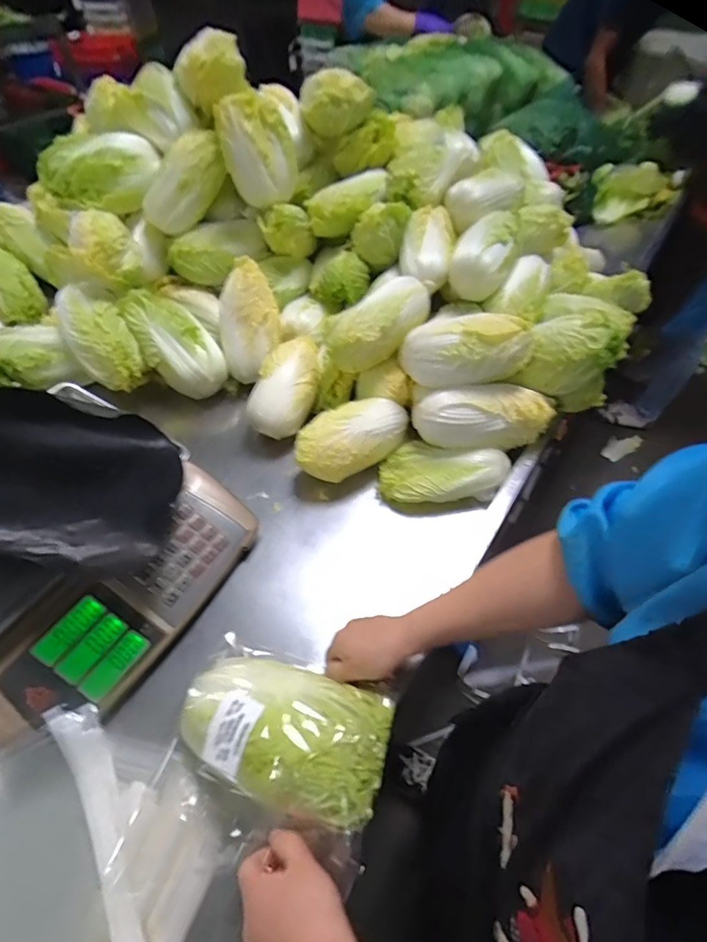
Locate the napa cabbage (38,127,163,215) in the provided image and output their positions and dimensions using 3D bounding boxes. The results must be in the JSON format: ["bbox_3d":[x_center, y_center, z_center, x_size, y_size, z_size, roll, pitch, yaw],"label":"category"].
[{"bbox_3d":[-0.421,-0.500,0.783,0.188,0.093,0.095,-21,56,-16],"label":"napa cabbage"}]

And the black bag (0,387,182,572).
[{"bbox_3d":[-0.378,0.016,0.530,0.337,0.088,0.188,4,52,2],"label":"black bag"}]

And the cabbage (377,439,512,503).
[{"bbox_3d":[0.126,0.010,0.663,0.174,0.077,0.094,10,53,7],"label":"cabbage"}]

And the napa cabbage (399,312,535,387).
[{"bbox_3d":[0.154,-0.167,0.634,0.174,0.071,0.087,4,52,2],"label":"napa cabbage"}]

